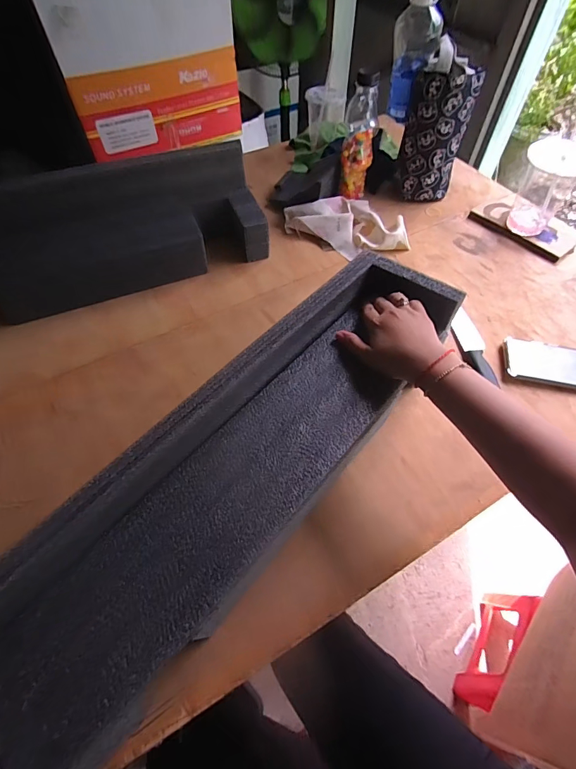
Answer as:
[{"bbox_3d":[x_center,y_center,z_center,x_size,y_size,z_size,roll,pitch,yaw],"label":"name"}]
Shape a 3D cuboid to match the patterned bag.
[{"bbox_3d":[0.300,-0.498,0.770,0.114,0.216,0.074,14,59,10],"label":"patterned bag"}]

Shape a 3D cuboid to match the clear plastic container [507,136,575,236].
[{"bbox_3d":[0.479,-0.359,0.712,0.103,0.142,0.107,27,62,17],"label":"clear plastic container"}]

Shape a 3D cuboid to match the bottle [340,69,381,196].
[{"bbox_3d":[0.141,-0.489,0.747,0.061,0.200,0.064,0,57,1],"label":"bottle"}]

